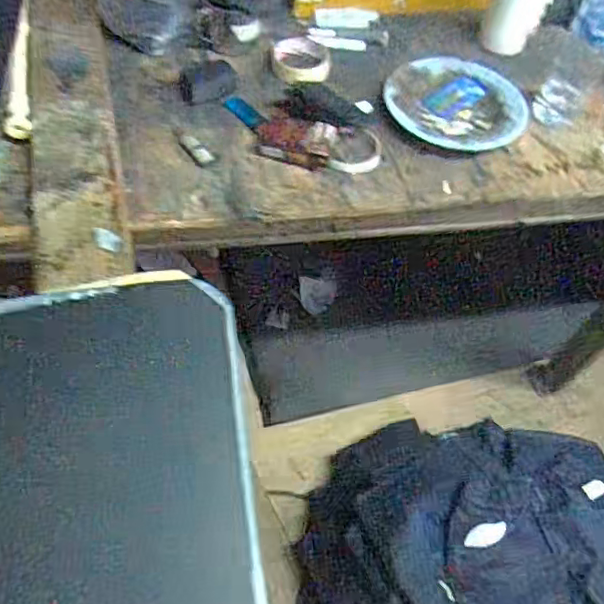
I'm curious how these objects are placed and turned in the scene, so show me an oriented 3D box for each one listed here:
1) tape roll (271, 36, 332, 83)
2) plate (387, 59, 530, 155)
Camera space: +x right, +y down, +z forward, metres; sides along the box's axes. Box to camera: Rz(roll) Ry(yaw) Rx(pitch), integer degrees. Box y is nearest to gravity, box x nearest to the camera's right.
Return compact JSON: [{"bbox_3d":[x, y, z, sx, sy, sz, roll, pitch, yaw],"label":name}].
[{"bbox_3d":[-0.001,-0.359,0.864,0.087,0.019,0.080,3,57,-5],"label":"tape roll"},{"bbox_3d":[0.215,-0.286,0.829,0.190,0.030,0.172,7,57,-2],"label":"plate"}]

